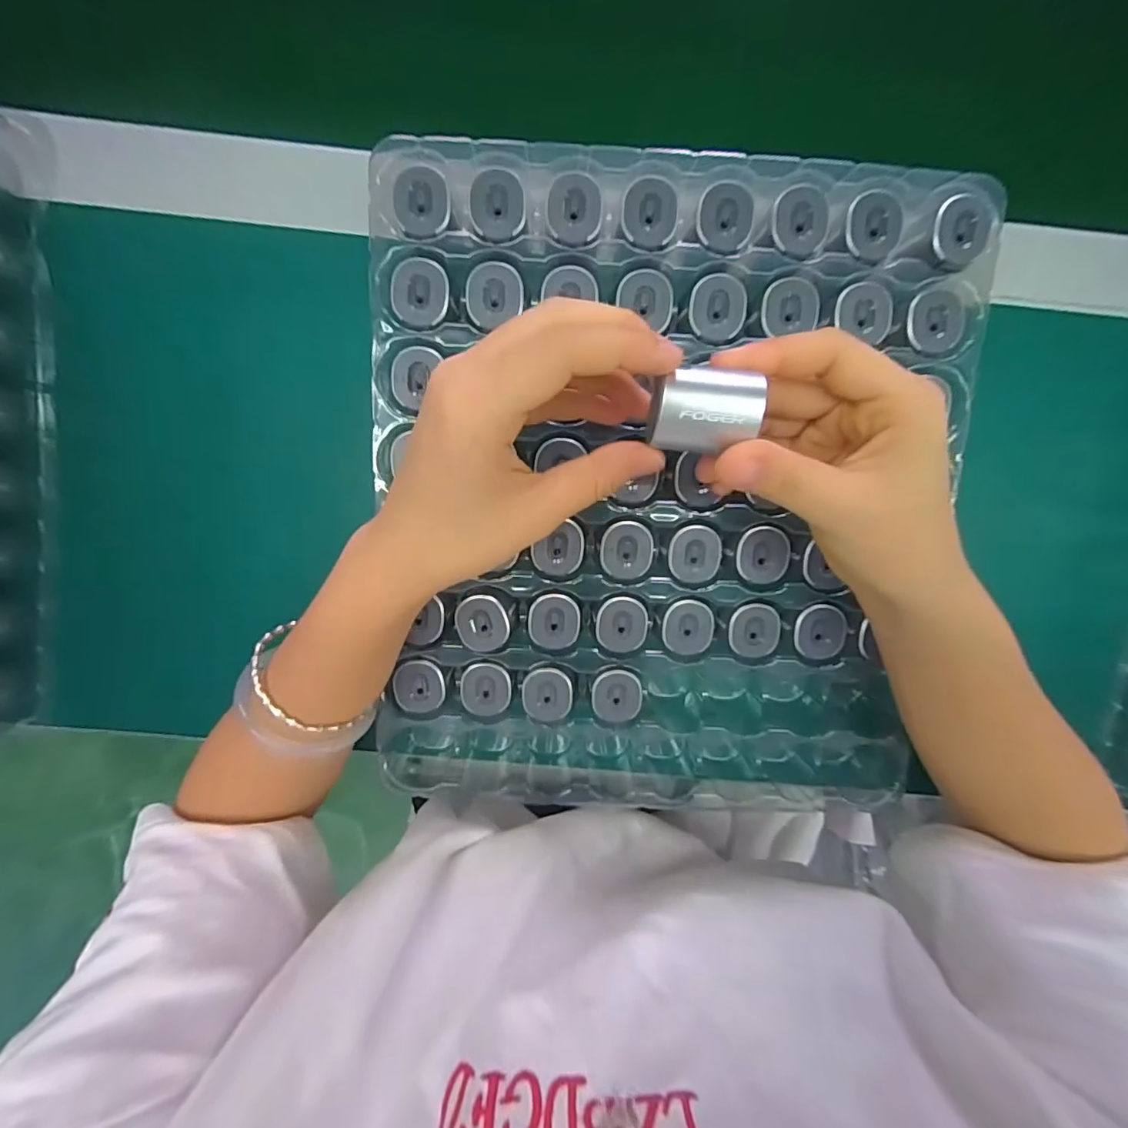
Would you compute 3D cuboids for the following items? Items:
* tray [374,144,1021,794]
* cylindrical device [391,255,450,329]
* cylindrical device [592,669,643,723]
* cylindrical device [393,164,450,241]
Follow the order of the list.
[{"bbox_3d":[0.051,-0.028,0.281,0.287,0.052,0.329,2,99,-2],"label":"tray"},{"bbox_3d":[-0.068,-0.128,0.242,0.026,0.004,0.030,5,99,-2],"label":"cylindrical device"},{"bbox_3d":[0.029,0.071,0.286,0.027,0.017,0.029,0,99,-1],"label":"cylindrical device"},{"bbox_3d":[-0.065,-0.165,0.234,0.024,0.006,0.030,0,99,-1],"label":"cylindrical device"}]

